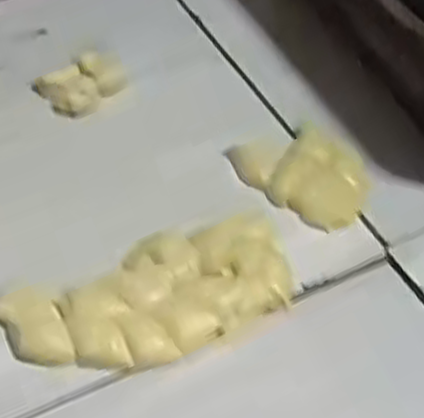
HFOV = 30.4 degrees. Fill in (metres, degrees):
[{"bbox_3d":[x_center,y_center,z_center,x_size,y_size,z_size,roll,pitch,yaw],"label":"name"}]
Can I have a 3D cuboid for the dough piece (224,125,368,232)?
[{"bbox_3d":[0.092,-0.032,0.725,0.110,0.014,0.118,1,48,-2],"label":"dough piece"}]

